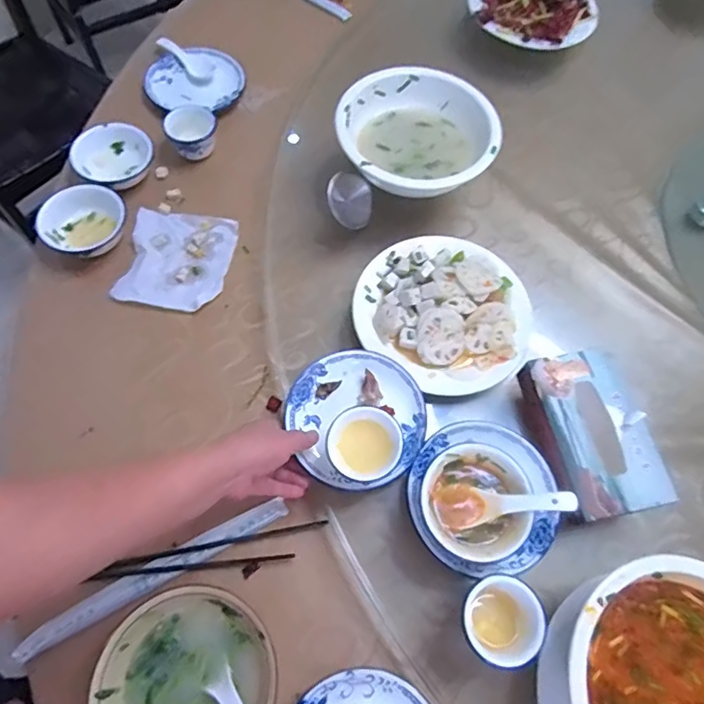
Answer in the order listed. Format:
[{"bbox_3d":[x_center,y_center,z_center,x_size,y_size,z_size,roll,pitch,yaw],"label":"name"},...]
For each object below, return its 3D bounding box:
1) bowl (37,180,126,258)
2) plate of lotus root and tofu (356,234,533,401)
[{"bbox_3d":[-0.369,-0.178,0.705,0.103,0.045,0.114,43,70,15],"label":"bowl"},{"bbox_3d":[0.120,-0.058,0.638,0.211,0.044,0.210,1,65,-2],"label":"plate of lotus root and tofu"}]

